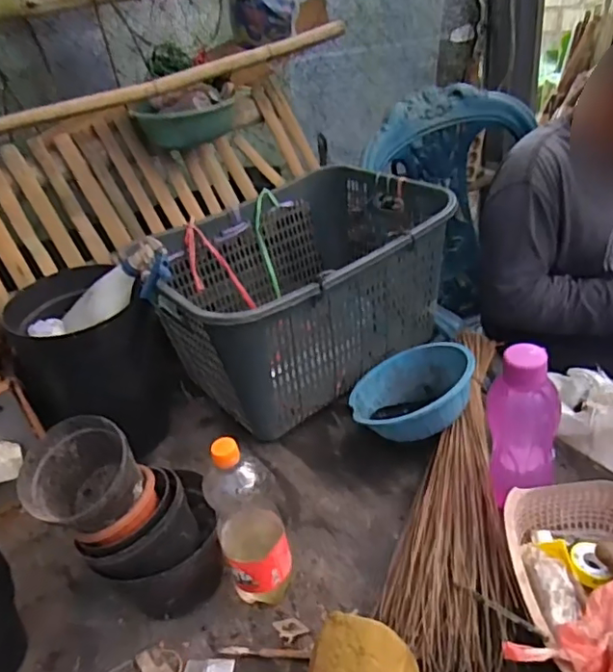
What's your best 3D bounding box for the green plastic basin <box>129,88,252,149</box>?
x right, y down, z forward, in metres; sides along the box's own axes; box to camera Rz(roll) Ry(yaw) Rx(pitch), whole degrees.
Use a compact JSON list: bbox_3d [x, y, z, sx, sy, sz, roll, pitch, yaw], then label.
[{"bbox_3d":[-0.237,-0.431,1.161,0.211,0.098,0.133,-10,35,-9],"label":"green plastic basin"}]

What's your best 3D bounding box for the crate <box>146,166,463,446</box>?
[{"bbox_3d":[-0.027,-0.103,1.144,0.540,0.295,0.428,-25,40,-28],"label":"crate"}]

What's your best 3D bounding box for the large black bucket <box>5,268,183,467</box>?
[{"bbox_3d":[-0.377,0.049,1.061,0.257,0.283,0.296,-15,36,-16],"label":"large black bucket"}]

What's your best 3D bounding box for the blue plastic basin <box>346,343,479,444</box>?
[{"bbox_3d":[0.193,0.105,1.000,0.220,0.083,0.206,-27,21,11],"label":"blue plastic basin"}]

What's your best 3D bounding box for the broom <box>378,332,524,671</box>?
[{"bbox_3d":[0.238,0.203,0.867,0.151,0.055,0.657,8,36,17],"label":"broom"}]

